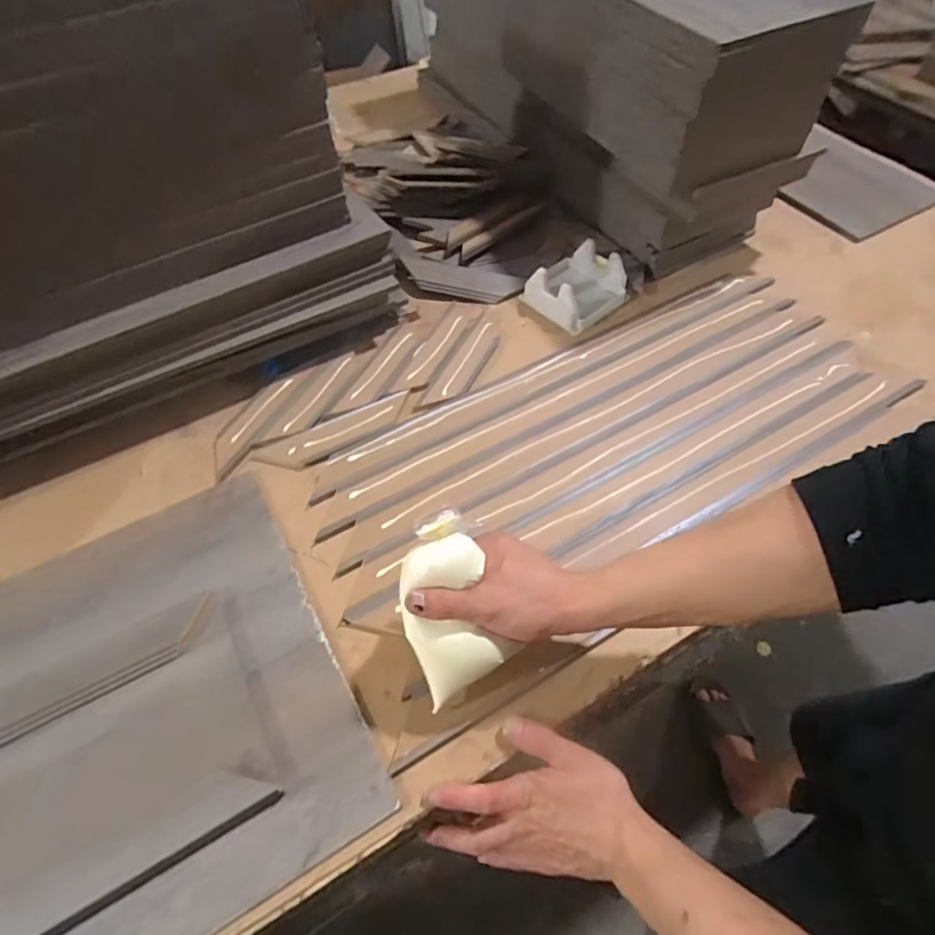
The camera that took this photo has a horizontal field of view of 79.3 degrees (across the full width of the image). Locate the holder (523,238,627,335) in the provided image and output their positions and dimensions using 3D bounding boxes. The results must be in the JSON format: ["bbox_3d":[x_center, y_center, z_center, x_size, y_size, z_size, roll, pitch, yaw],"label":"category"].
[{"bbox_3d":[0.147,-0.248,0.777,0.111,0.069,0.114,-38,62,-20],"label":"holder"}]

